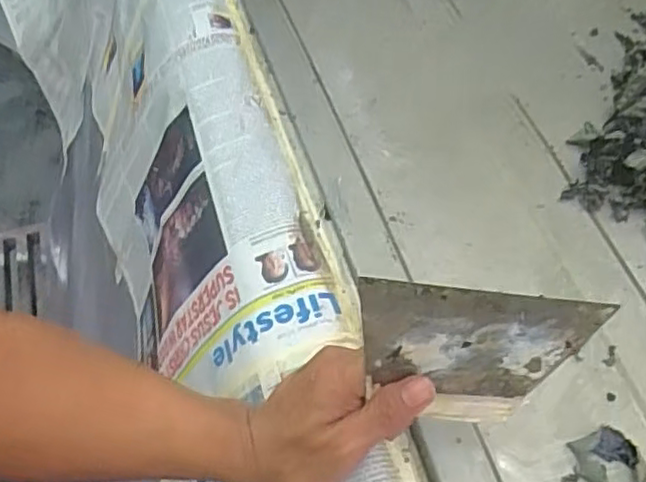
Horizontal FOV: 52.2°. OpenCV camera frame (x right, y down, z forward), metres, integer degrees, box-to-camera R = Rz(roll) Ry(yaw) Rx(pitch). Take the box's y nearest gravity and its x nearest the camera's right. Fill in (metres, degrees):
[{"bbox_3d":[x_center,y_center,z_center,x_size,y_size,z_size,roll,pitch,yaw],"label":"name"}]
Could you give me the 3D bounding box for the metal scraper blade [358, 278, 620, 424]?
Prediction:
[{"bbox_3d":[0.076,0.061,0.369,0.132,0.095,0.012,10,34,-13],"label":"metal scraper blade"}]

